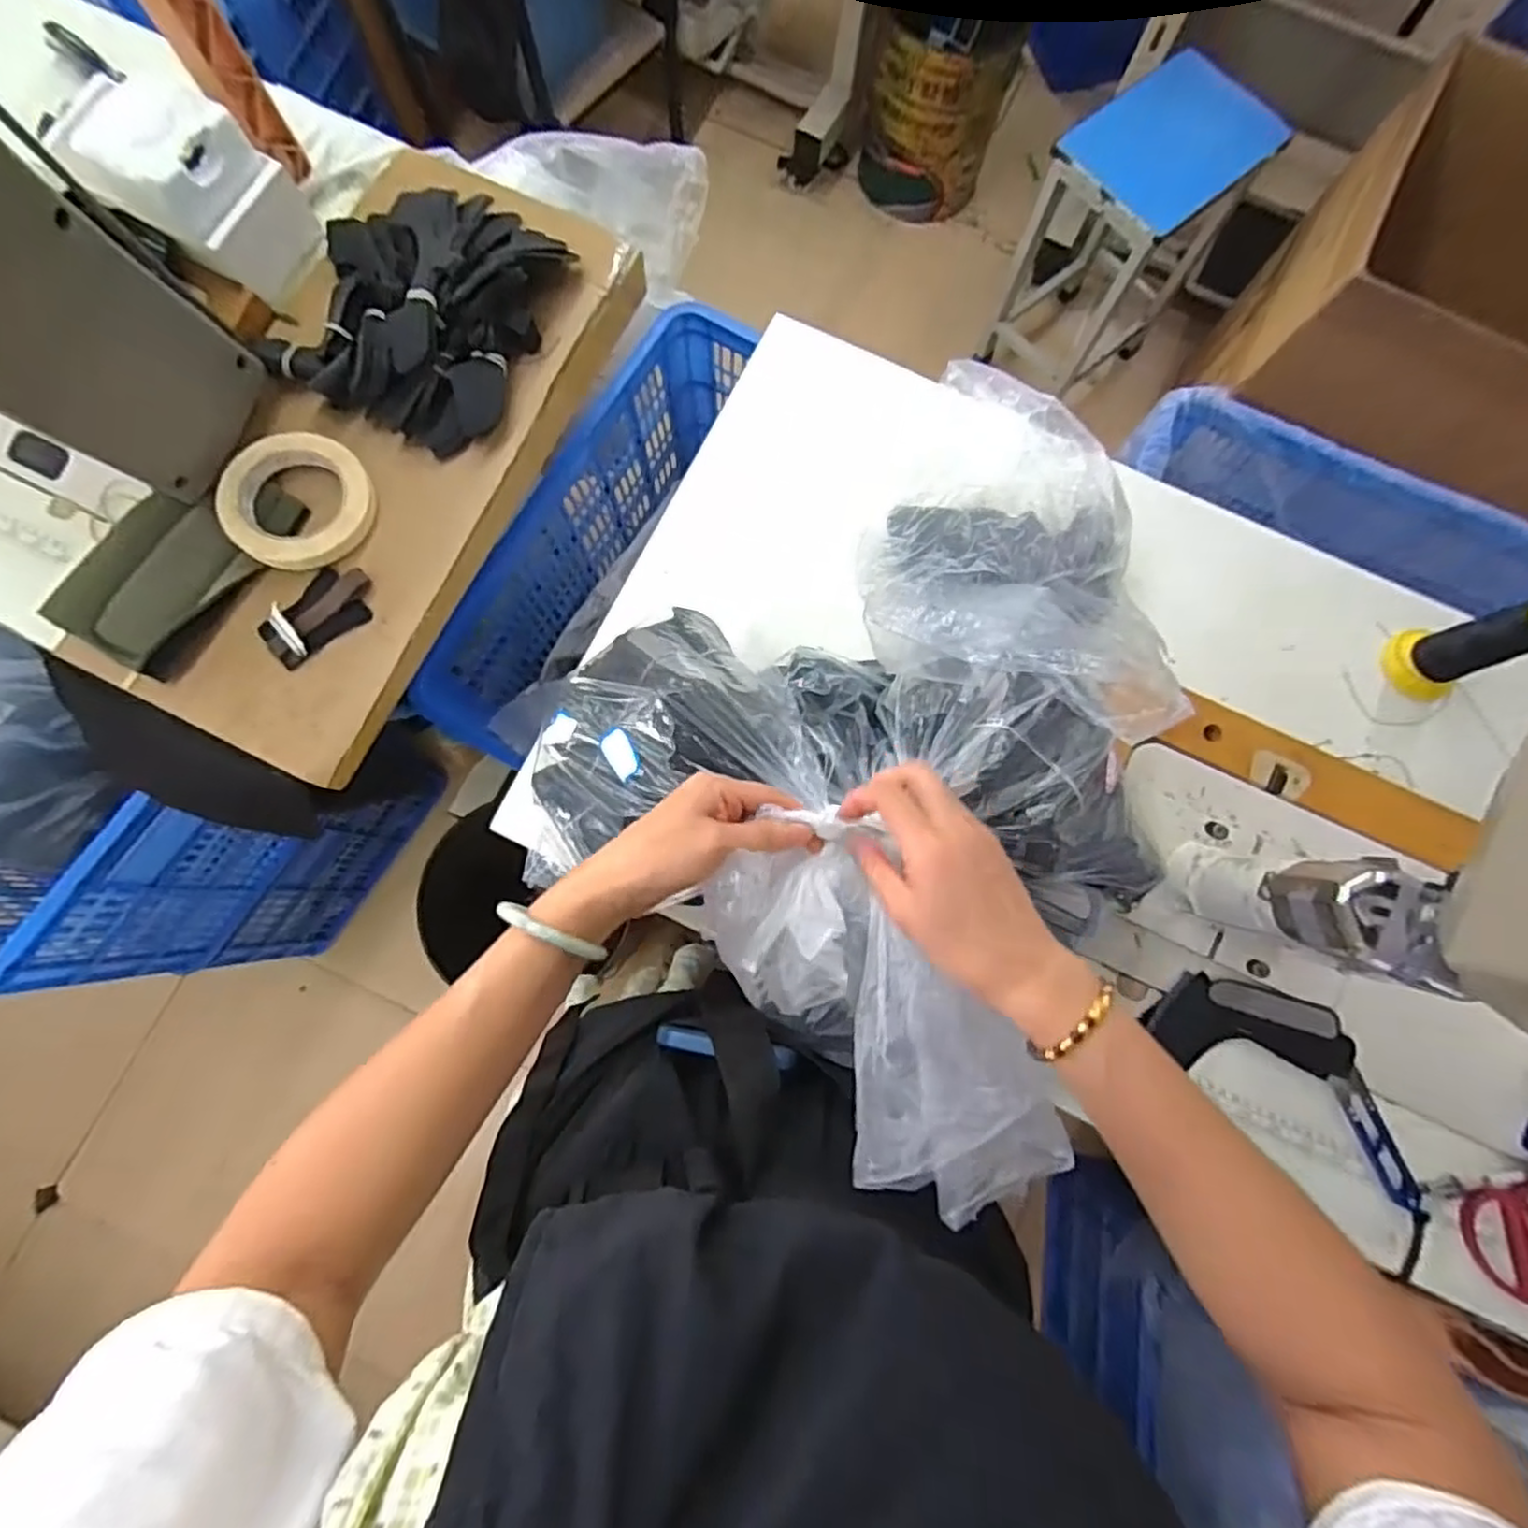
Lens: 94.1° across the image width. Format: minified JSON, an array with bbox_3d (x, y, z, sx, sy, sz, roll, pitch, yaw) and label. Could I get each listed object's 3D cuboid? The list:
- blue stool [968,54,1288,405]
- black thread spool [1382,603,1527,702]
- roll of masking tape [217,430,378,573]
[{"bbox_3d":[0.644,-0.950,1.320,0.268,0.401,0.352,39,81,6],"label":"blue stool"},{"bbox_3d":[0.564,-0.094,0.562,0.052,0.111,0.058,-16,80,-4],"label":"black thread spool"},{"bbox_3d":[-0.378,-0.212,0.578,0.109,0.028,0.109,0,79,-1],"label":"roll of masking tape"}]

